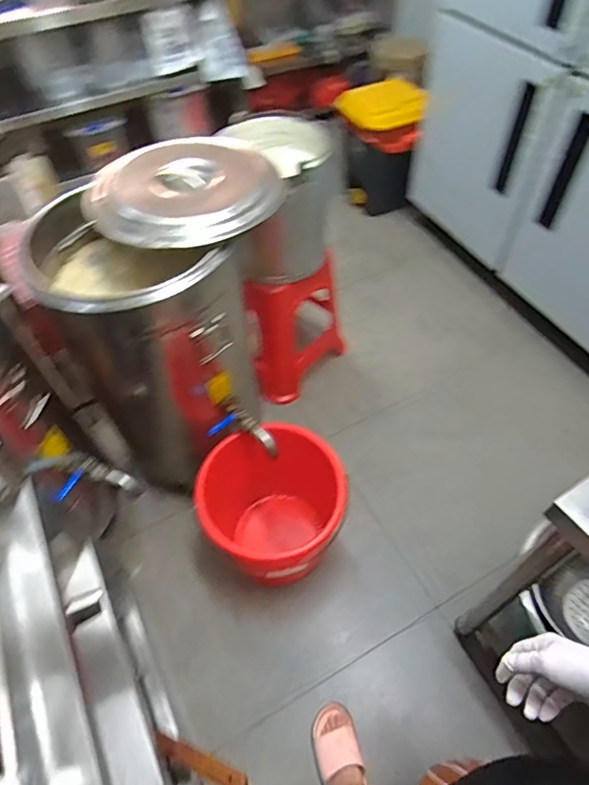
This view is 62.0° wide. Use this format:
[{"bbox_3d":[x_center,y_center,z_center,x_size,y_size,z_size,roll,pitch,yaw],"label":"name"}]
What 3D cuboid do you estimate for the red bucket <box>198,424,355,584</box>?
[{"bbox_3d":[-0.050,0.325,1.293,0.353,0.371,0.307,-19,56,-12],"label":"red bucket"}]

